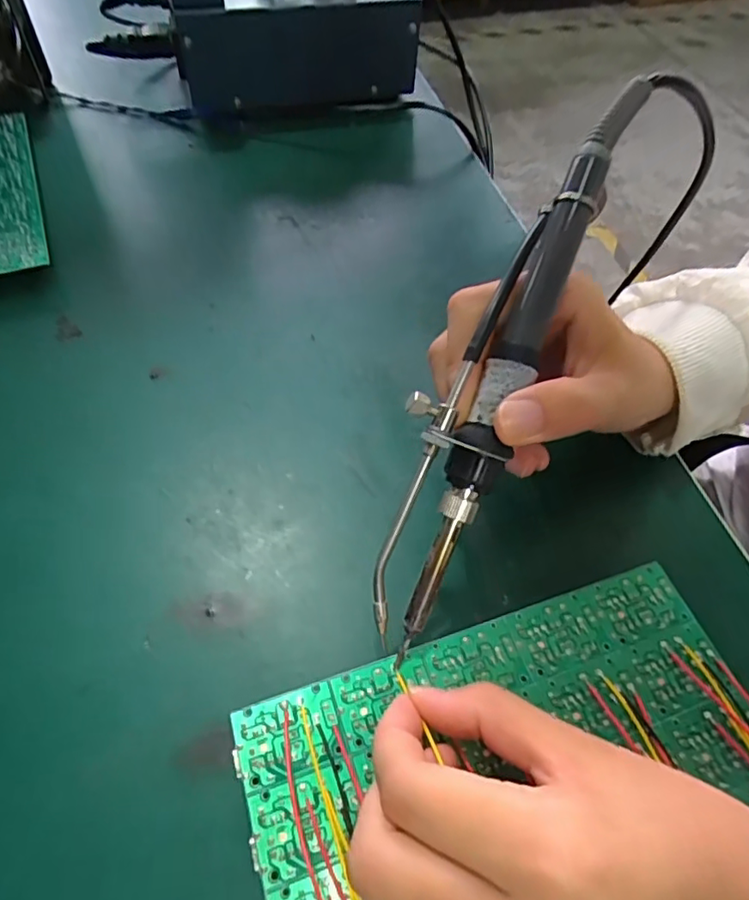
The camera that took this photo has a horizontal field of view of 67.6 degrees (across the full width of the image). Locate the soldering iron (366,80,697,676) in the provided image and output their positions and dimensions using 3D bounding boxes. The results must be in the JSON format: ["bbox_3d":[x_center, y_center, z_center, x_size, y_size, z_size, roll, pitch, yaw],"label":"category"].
[{"bbox_3d":[0.048,-0.033,0.197,0.033,0.035,0.209,27,92,16],"label":"soldering iron"}]

